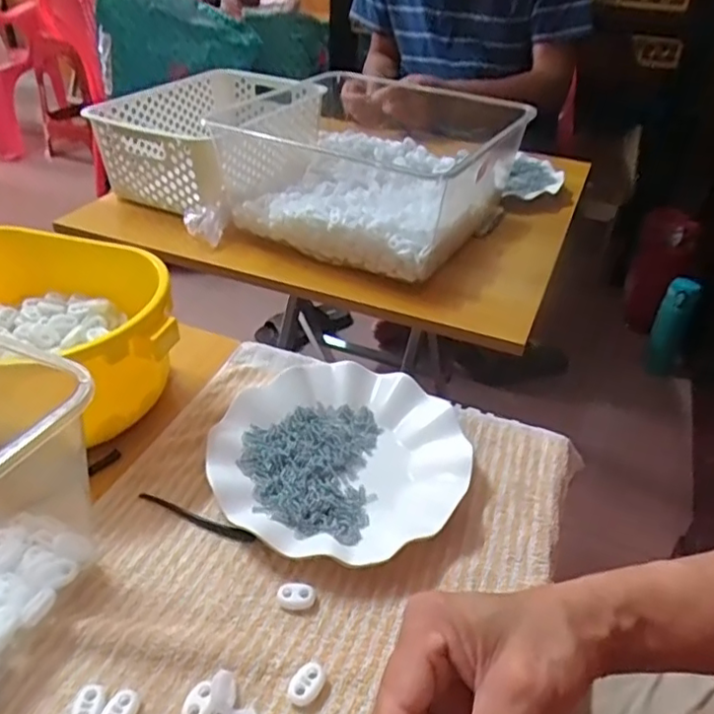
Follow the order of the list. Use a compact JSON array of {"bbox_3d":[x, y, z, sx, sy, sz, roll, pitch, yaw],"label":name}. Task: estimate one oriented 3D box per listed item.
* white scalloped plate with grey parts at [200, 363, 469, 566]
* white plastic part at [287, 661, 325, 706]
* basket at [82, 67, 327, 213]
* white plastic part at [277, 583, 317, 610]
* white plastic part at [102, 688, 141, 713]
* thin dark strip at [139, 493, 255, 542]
[{"bbox_3d":[-0.013,0.069,0.450,0.182,0.022,0.182,2,38,-1],"label":"white scalloped plate with grey parts"},{"bbox_3d":[-0.027,0.174,0.325,0.015,0.007,0.022,24,43,25],"label":"white plastic part"},{"bbox_3d":[-0.187,-0.311,0.859,0.235,0.100,0.307,17,39,18],"label":"basket"},{"bbox_3d":[-0.036,0.143,0.365,0.022,0.009,0.014,4,38,1],"label":"white plastic part"},{"bbox_3d":[-0.120,0.181,0.311,0.014,0.008,0.022,17,40,17],"label":"white plastic part"},{"bbox_3d":[-0.108,0.106,0.408,0.089,0.004,0.008,17,40,17],"label":"thin dark strip"}]

